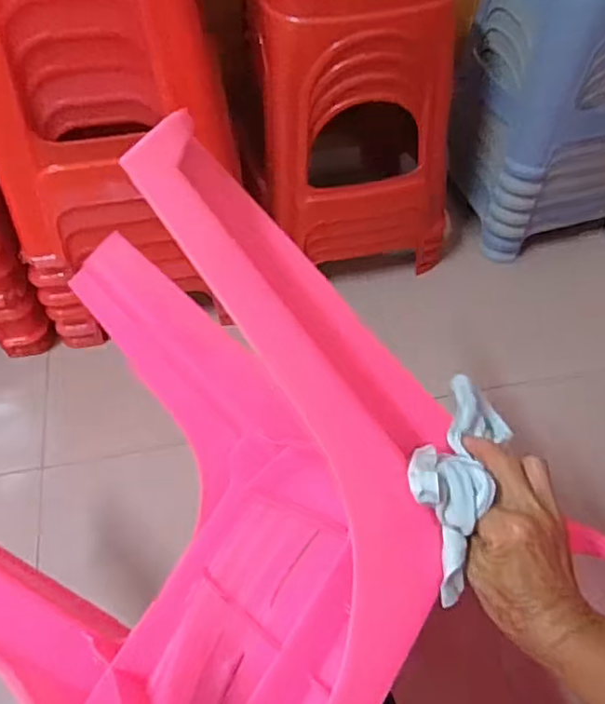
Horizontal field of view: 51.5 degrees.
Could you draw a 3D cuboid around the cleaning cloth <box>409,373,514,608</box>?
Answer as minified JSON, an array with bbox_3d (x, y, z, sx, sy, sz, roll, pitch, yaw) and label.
[{"bbox_3d":[0.109,0.083,0.445,0.060,0.074,0.164,19,32,12],"label":"cleaning cloth"}]

